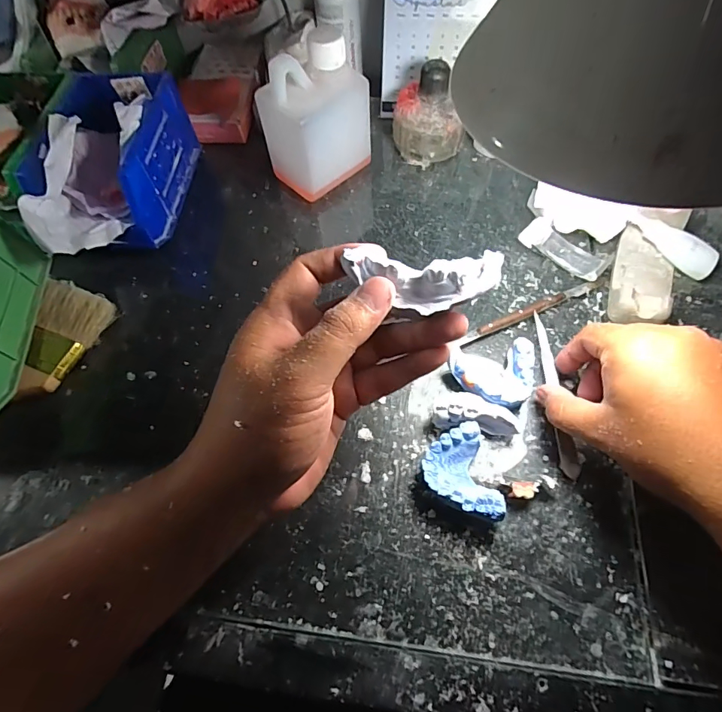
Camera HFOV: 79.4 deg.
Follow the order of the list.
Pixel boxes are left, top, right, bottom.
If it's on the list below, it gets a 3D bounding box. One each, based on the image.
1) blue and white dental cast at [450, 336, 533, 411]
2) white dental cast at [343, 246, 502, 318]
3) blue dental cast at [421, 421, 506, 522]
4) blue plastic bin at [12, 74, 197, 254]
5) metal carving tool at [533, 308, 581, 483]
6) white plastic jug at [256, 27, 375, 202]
[{"bbox_3d":[0.103,0.012,0.346,0.063,0.022,0.060,11,63,8],"label":"blue and white dental cast"},{"bbox_3d":[0.033,-0.041,0.230,0.080,0.018,0.031,5,63,3],"label":"white dental cast"},{"bbox_3d":[0.069,0.086,0.309,0.046,0.023,0.065,-12,62,-3],"label":"blue dental cast"},{"bbox_3d":[-0.243,-0.184,0.430,0.105,0.094,0.189,2,62,4],"label":"blue plastic bin"},{"bbox_3d":[0.153,0.027,0.344,0.013,0.006,0.136,-1,65,2],"label":"metal carving tool"},{"bbox_3d":[-0.045,-0.230,0.426,0.097,0.127,0.064,-40,67,-17],"label":"white plastic jug"}]

